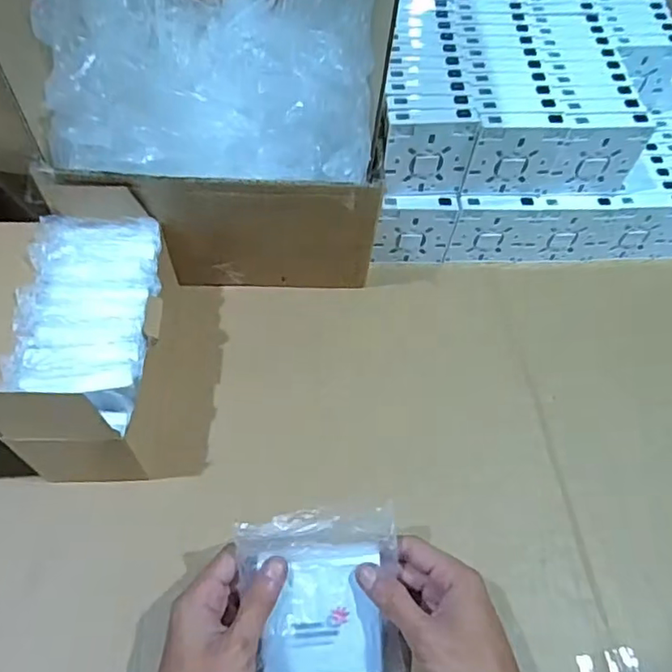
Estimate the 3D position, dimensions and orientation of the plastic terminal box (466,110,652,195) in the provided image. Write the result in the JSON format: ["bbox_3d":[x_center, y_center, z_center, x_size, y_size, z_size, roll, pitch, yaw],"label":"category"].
[{"bbox_3d":[0.221,-0.182,0.558,0.173,0.087,0.021,-2,55,-3],"label":"plastic terminal box"}]

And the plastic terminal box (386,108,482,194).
[{"bbox_3d":[0.090,-0.179,0.546,0.084,0.086,0.020,-6,55,-6],"label":"plastic terminal box"}]

